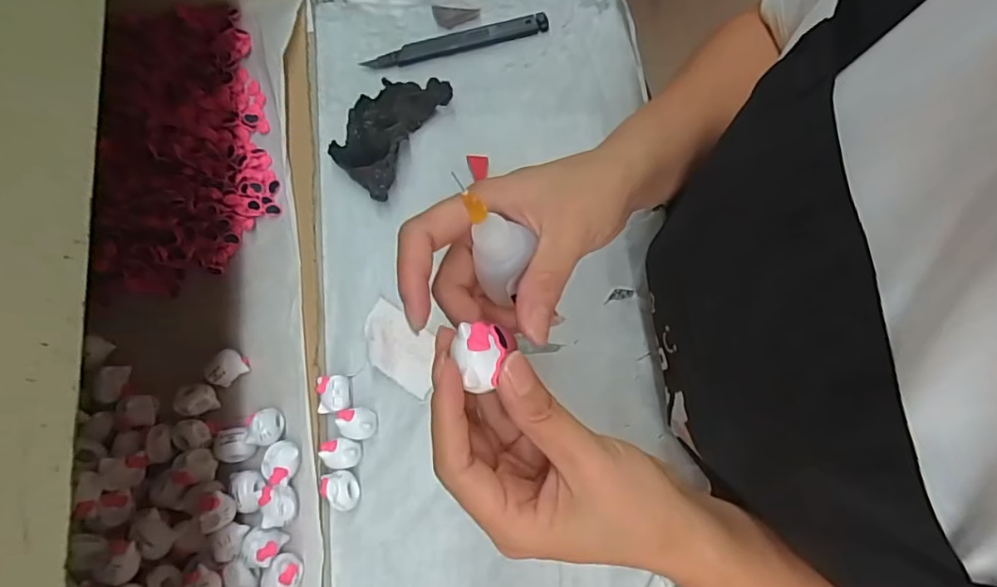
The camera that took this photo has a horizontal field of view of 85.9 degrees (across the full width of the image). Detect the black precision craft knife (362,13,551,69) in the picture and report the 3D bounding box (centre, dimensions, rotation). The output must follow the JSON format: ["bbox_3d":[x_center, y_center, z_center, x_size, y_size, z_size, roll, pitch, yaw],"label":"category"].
[{"bbox_3d":[-0.034,-0.201,0.425,0.146,0.007,0.018,-13,77,-2],"label":"black precision craft knife"}]

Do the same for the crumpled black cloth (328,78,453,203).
[{"bbox_3d":[-0.086,-0.126,0.404,0.060,0.015,0.098,29,79,7],"label":"crumpled black cloth"}]

